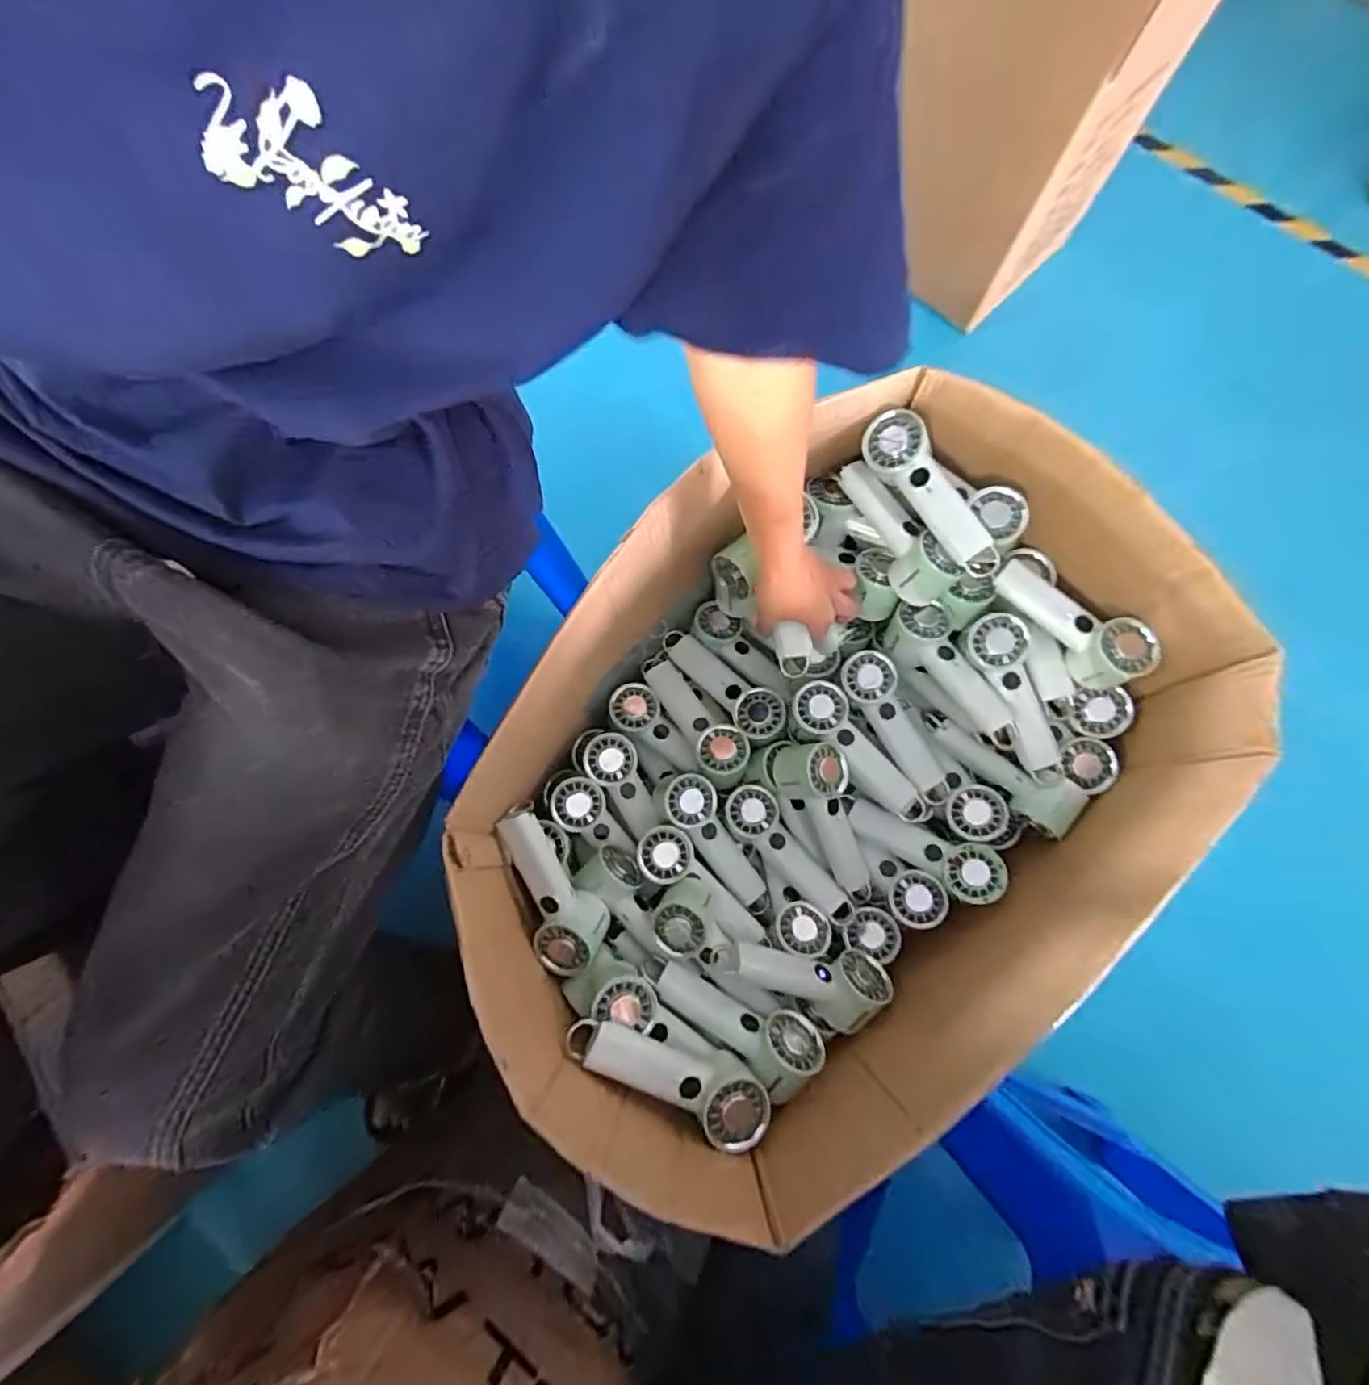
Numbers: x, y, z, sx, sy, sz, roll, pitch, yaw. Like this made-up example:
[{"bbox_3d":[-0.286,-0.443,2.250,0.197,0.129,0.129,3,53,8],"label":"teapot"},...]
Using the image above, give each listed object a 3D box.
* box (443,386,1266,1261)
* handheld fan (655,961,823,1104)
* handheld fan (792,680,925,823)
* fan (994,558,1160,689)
[{"bbox_3d":[0.135,0.068,0.652,0.730,0.267,0.524,-39,79,-10],"label":"box"},{"bbox_3d":[0.055,0.341,0.644,0.177,0.075,0.069,23,76,21],"label":"handheld fan"},{"bbox_3d":[0.204,0.073,0.739,0.063,0.046,0.201,-43,92,-11],"label":"handheld fan"},{"bbox_3d":[0.428,-0.077,0.693,0.060,0.064,0.177,-35,65,-10],"label":"fan"}]

